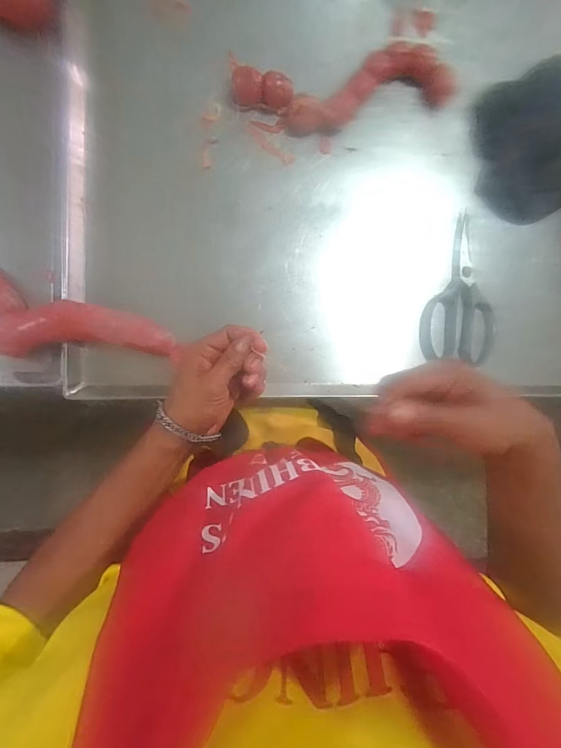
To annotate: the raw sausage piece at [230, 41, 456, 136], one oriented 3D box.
[{"bbox_3d":[0.087,-0.351,0.467,0.284,0.026,0.082,-15,93,-10],"label":"raw sausage piece"}]

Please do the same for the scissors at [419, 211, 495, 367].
[{"bbox_3d":[0.246,-0.116,0.510,0.103,0.015,0.196,4,90,-10],"label":"scissors"}]

